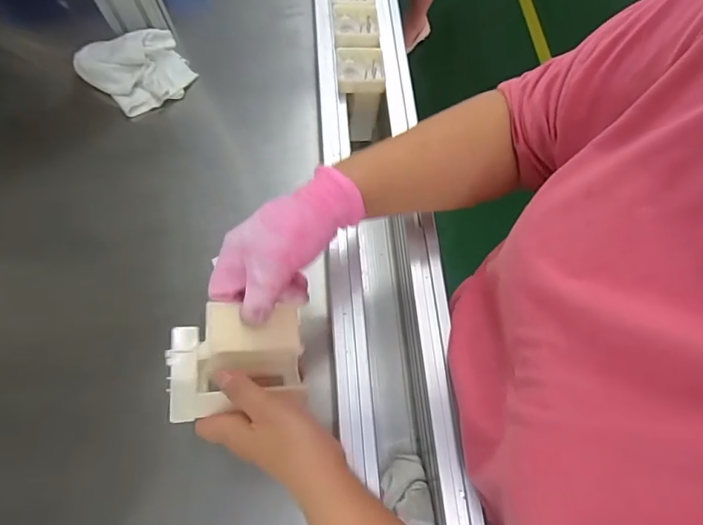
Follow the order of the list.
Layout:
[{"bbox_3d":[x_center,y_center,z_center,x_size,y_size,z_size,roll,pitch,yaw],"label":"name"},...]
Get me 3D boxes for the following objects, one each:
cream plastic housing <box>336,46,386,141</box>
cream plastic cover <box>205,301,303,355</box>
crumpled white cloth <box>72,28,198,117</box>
[{"bbox_3d":[0.012,-0.201,0.534,0.051,0.092,0.058,-3,67,1],"label":"cream plastic housing"},{"bbox_3d":[-0.072,0.049,0.335,0.071,0.005,0.035,6,64,-24],"label":"cream plastic cover"},{"bbox_3d":[-0.324,-0.289,0.671,0.147,0.048,0.128,-31,69,-11],"label":"crumpled white cloth"}]

